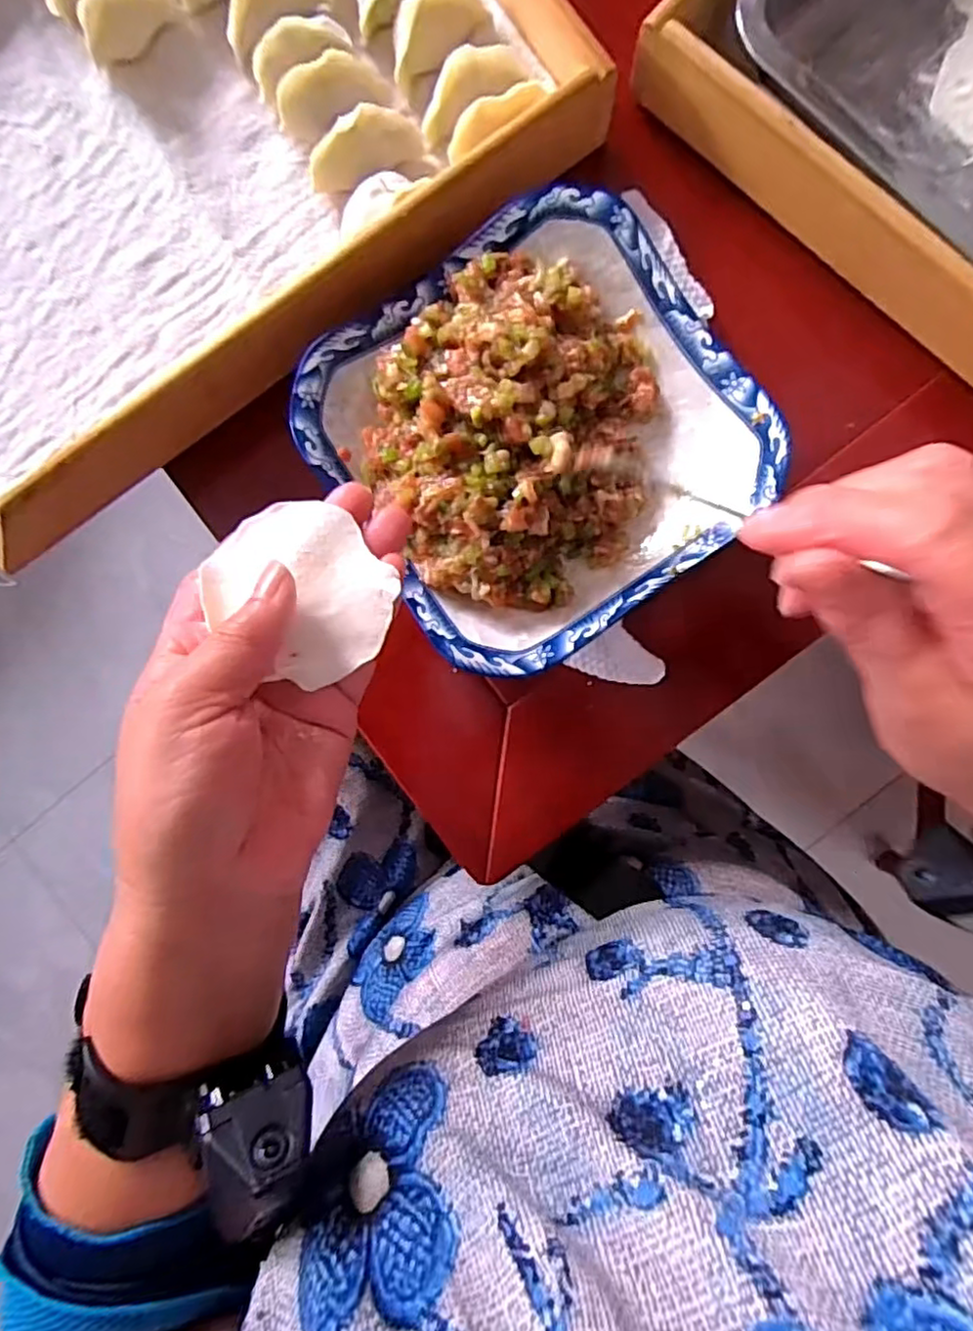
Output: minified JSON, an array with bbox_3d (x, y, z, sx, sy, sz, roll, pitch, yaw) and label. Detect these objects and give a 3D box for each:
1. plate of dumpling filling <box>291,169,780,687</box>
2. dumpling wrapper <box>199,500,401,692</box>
[{"bbox_3d":[0.028,-0.099,0.298,0.184,0.055,0.202,-36,88,3],"label":"plate of dumpling filling"},{"bbox_3d":[-0.069,-0.030,0.243,0.073,0.010,0.057,40,90,8],"label":"dumpling wrapper"}]

